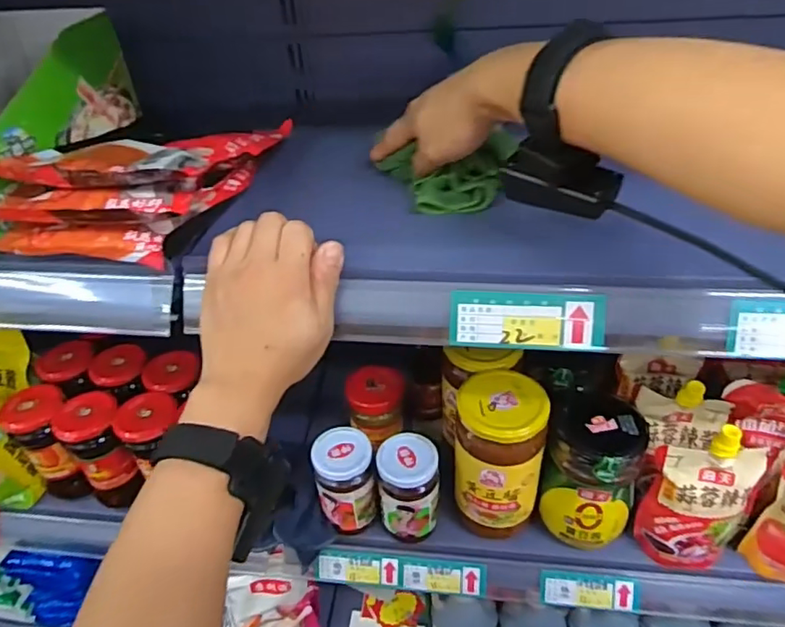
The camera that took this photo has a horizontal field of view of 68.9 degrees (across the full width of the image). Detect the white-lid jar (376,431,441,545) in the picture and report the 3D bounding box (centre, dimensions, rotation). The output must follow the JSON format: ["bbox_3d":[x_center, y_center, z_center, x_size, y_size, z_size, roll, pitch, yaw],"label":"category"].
[{"bbox_3d":[0.017,0.183,0.592,0.060,0.107,0.057,-3,39,2],"label":"white-lid jar"}]

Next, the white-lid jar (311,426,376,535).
[{"bbox_3d":[-0.049,0.175,0.599,0.059,0.103,0.054,-3,39,2],"label":"white-lid jar"}]

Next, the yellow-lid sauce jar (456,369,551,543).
[{"bbox_3d":[0.108,0.147,0.580,0.082,0.169,0.079,-3,39,2],"label":"yellow-lid sauce jar"}]

